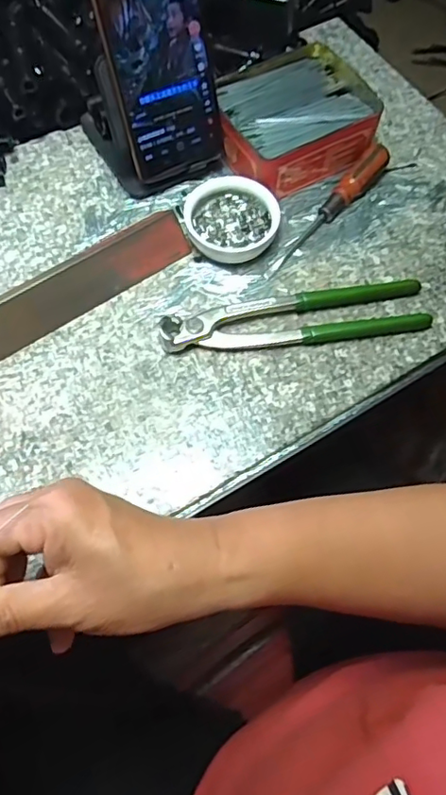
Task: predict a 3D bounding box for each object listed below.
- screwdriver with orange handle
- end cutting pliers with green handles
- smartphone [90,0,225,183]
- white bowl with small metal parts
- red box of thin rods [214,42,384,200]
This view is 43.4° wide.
[{"bbox_3d":[0.088,-0.152,0.452,0.019,0.022,0.148,36,71,14],"label":"screwdriver with orange handle"},{"bbox_3d":[0.055,-0.058,0.414,0.198,0.017,0.040,-10,67,-5],"label":"end cutting pliers with green handles"},{"bbox_3d":[-0.045,-0.246,0.403,0.078,0.166,0.005,-28,44,-15],"label":"smartphone"},{"bbox_3d":[0.007,-0.138,0.441,0.072,0.027,0.061,6,67,2],"label":"white bowl with small metal parts"},{"bbox_3d":[0.058,-0.233,0.476,0.125,0.044,0.107,-27,70,-12],"label":"red box of thin rods"}]

